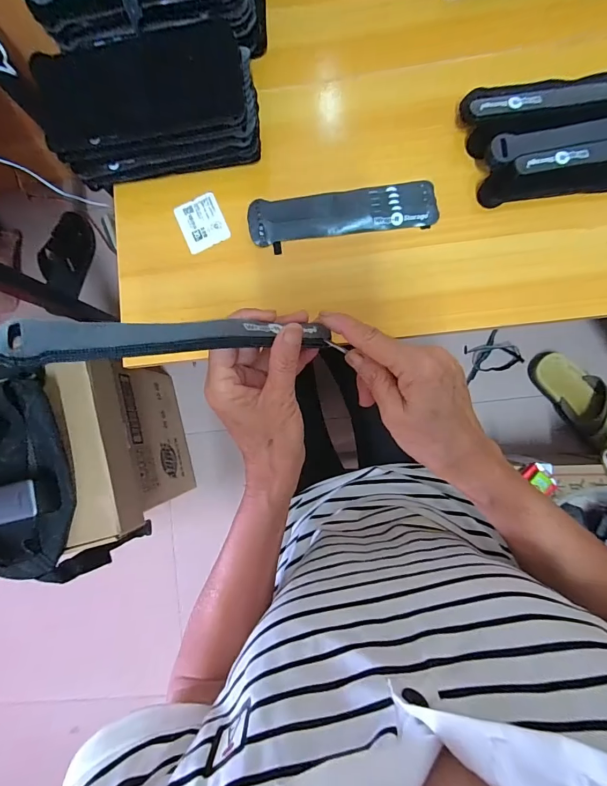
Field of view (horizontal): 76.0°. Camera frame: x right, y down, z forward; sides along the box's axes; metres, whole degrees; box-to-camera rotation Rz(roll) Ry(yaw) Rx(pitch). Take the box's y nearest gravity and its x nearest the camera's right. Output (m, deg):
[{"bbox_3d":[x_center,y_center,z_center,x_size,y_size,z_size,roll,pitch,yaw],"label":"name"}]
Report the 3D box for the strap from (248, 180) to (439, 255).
[{"bbox_3d":[0.041,-0.194,0.420,0.199,0.004,0.051,-5,86,4],"label":"strap"}]

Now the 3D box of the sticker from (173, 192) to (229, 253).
[{"bbox_3d":[-0.114,-0.191,0.436,0.049,0.004,0.058,-23,85,3],"label":"sticker"}]

